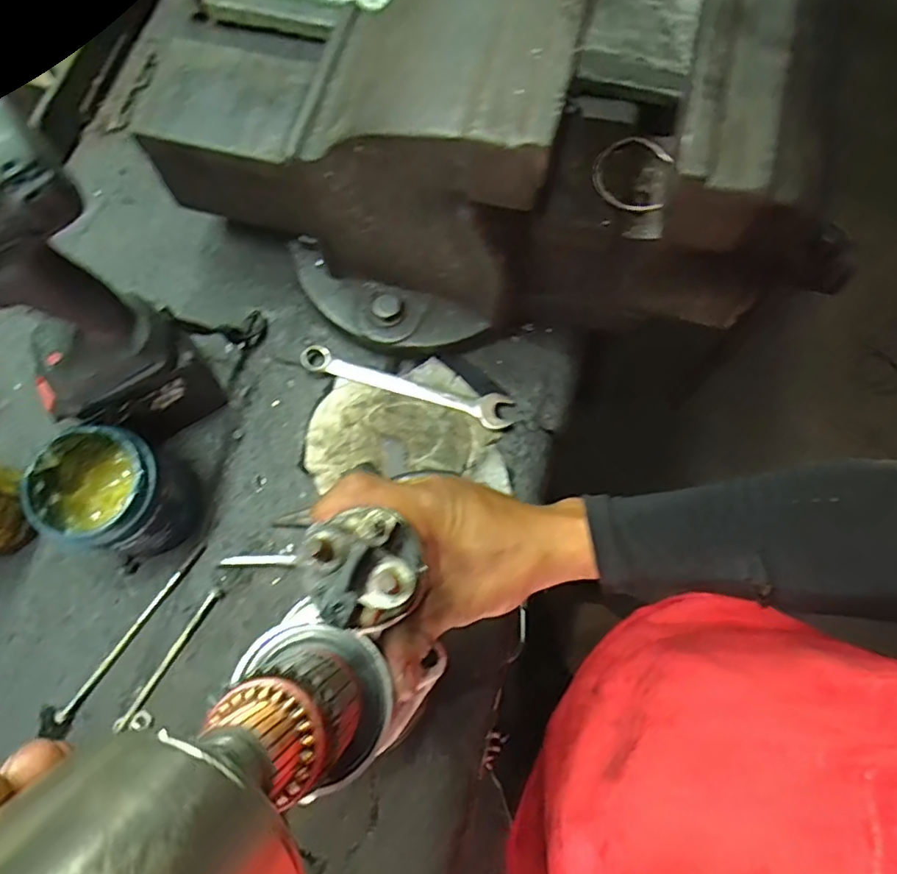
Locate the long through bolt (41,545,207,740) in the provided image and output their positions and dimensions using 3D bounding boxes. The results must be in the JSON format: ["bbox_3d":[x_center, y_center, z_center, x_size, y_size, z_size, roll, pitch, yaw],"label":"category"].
[{"bbox_3d":[-0.267,0.165,0.487,0.023,0.016,0.175,35,77,10],"label":"long through bolt"}]

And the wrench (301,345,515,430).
[{"bbox_3d":[-0.040,-0.047,0.547,0.200,0.010,0.033,15,74,5],"label":"wrench"}]

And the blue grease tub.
[{"bbox_3d":[-0.264,0.046,0.475,0.093,0.101,0.086,0,73,1],"label":"blue grease tub"}]

